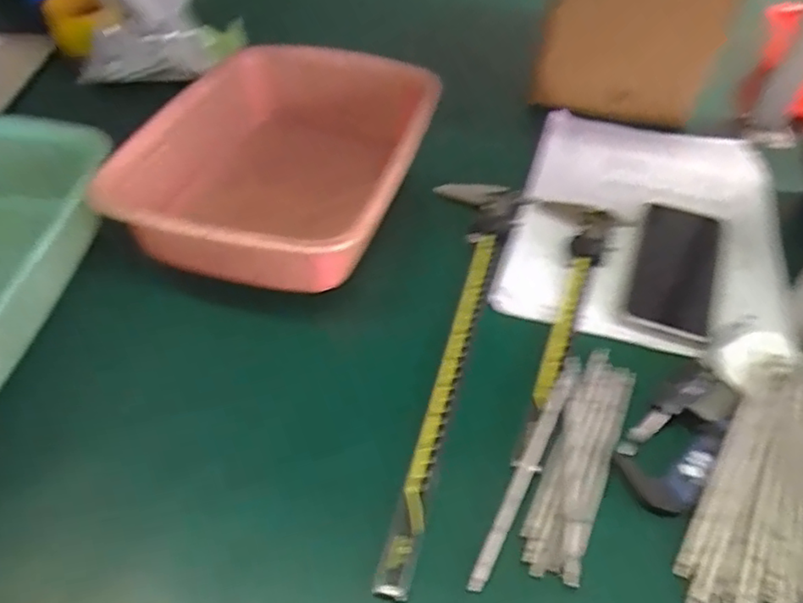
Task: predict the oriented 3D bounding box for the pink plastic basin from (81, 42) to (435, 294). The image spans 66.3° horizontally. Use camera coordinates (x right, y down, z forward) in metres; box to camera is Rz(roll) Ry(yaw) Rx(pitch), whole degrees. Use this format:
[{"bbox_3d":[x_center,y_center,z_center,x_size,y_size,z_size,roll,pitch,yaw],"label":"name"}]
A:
[{"bbox_3d":[-0.099,-0.113,0.533,0.205,0.090,0.273,13,49,9],"label":"pink plastic basin"}]

